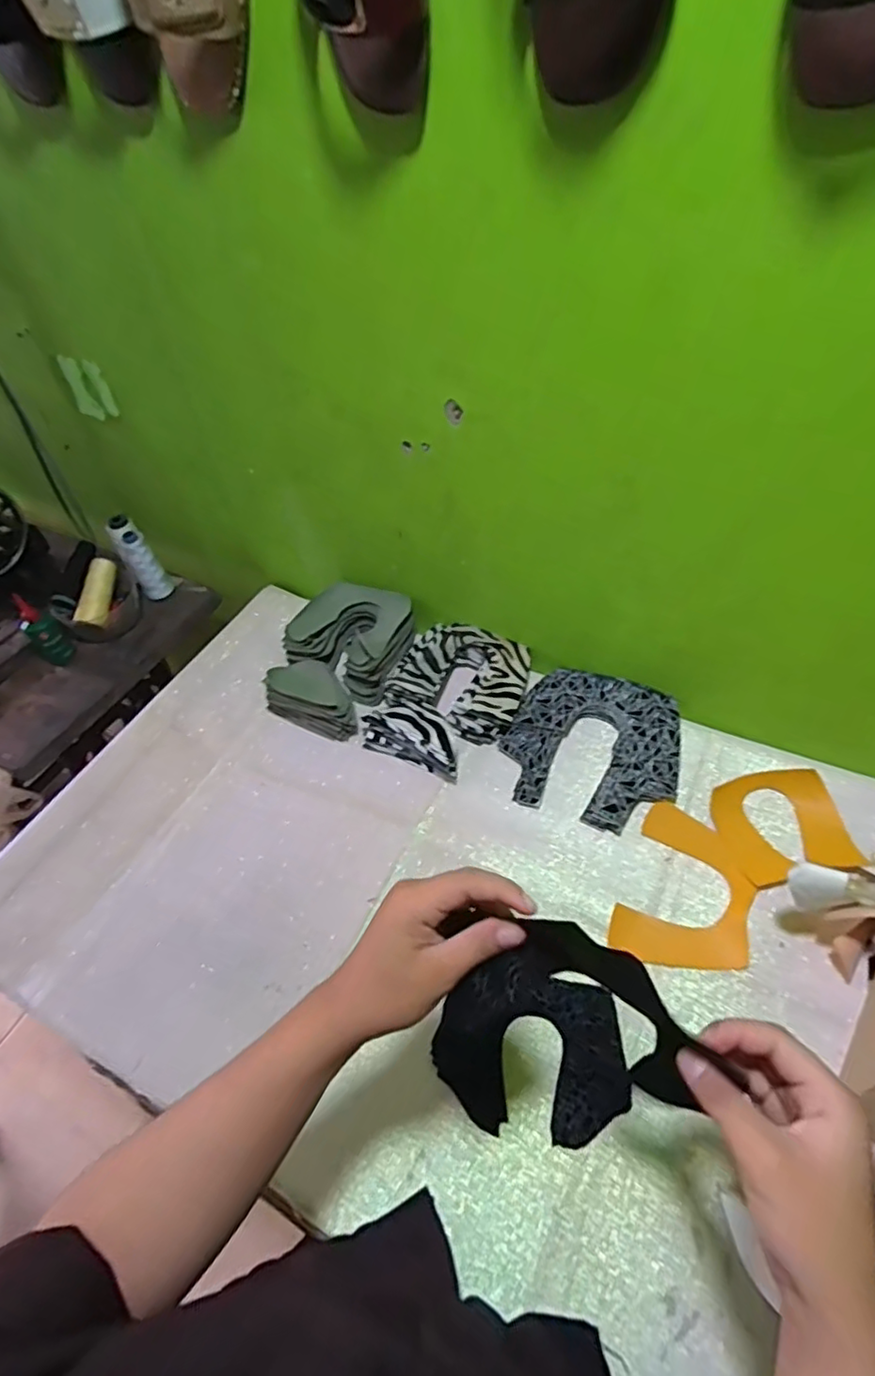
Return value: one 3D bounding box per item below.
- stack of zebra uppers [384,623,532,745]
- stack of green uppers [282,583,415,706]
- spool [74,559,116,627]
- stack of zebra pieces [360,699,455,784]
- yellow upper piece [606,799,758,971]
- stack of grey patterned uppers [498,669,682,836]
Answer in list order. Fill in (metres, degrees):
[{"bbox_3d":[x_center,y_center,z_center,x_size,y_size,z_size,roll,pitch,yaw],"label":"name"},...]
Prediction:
[{"bbox_3d":[0.034,-0.013,0.796,0.164,0.045,0.138,22,55,23],"label":"stack of zebra uppers"},{"bbox_3d":[-0.110,-0.066,0.851,0.161,0.072,0.143,25,57,25],"label":"stack of green uppers"},{"bbox_3d":[-0.512,-0.148,0.939,0.031,0.034,0.113,0,68,6],"label":"spool"},{"bbox_3d":[-0.028,0.054,0.744,0.132,0.056,0.062,20,55,21],"label":"stack of zebra pieces"},{"bbox_3d":[0.249,0.200,0.617,0.118,0.007,0.165,16,53,18],"label":"yellow upper piece"},{"bbox_3d":[0.180,0.066,0.719,0.190,0.036,0.182,17,54,19],"label":"stack of grey patterned uppers"}]

